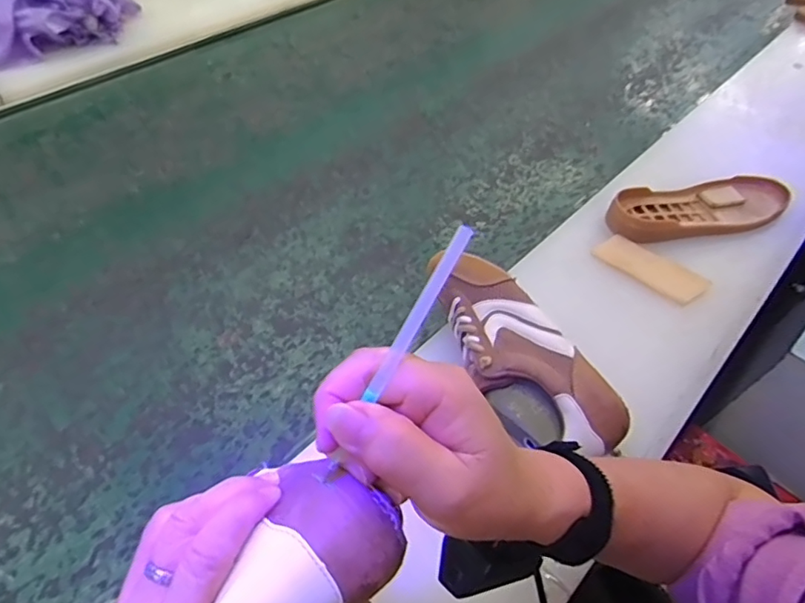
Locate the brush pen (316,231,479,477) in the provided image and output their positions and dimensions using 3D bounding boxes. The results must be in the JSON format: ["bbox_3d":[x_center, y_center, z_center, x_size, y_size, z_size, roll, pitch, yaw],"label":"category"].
[{"bbox_3d":[-0.004,0.024,0.230,0.008,0.004,0.123,33,99,23],"label":"brush pen"}]

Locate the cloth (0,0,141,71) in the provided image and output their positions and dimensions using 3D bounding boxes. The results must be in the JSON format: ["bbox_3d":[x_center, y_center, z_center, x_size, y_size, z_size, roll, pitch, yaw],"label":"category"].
[{"bbox_3d":[-0.641,-0.548,1.019,0.273,0.115,0.207,-22,52,-19],"label":"cloth"}]

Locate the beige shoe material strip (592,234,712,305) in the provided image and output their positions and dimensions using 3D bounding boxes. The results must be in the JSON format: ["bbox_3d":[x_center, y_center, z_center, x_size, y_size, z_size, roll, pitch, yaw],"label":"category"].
[{"bbox_3d":[0.298,-0.041,0.664,0.053,0.008,0.124,-34,57,-27],"label":"beige shoe material strip"}]

